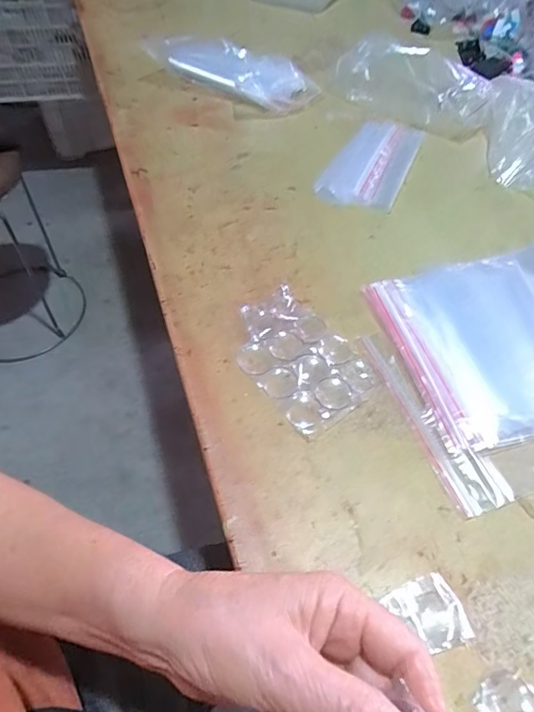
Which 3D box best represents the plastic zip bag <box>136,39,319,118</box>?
[{"bbox_3d":[-0.064,-0.406,0.678,0.260,0.059,0.084,20,55,12],"label":"plastic zip bag"}]

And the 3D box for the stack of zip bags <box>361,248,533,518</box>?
[{"bbox_3d":[0.233,-0.009,0.427,0.279,0.012,0.217,-15,55,-13],"label":"stack of zip bags"}]

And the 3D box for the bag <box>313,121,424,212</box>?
[{"bbox_3d":[0.130,-0.241,0.592,0.087,0.011,0.195,21,55,13],"label":"bag"}]

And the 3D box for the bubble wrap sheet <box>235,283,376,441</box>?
[{"bbox_3d":[0.023,-0.002,0.410,0.086,0.005,0.133,-33,61,-24],"label":"bubble wrap sheet"}]

